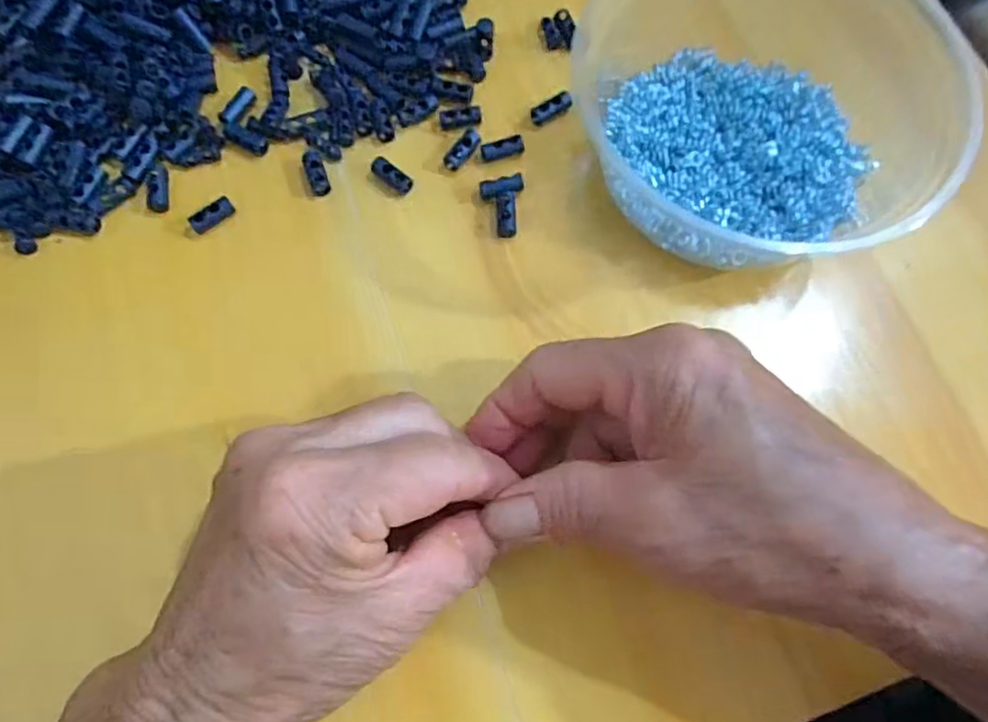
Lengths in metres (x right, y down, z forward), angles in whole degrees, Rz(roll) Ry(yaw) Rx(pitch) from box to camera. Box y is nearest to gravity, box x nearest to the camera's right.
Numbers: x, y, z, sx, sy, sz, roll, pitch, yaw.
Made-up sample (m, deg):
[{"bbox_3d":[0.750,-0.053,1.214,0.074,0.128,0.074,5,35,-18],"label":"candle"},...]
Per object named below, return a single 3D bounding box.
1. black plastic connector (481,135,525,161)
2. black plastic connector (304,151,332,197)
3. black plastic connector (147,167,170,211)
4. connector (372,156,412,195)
[{"bbox_3d":[0.004,-0.091,0.269,0.018,0.006,0.006,-18,75,-7],"label":"black plastic connector"},{"bbox_3d":[-0.075,-0.080,0.264,0.008,0.006,0.021,-17,74,-6],"label":"black plastic connector"},{"bbox_3d":[-0.138,-0.071,0.259,0.008,0.004,0.019,-6,74,-3],"label":"black plastic connector"},{"bbox_3d":[-0.043,-0.078,0.264,0.018,0.006,0.009,35,76,9],"label":"connector"}]

